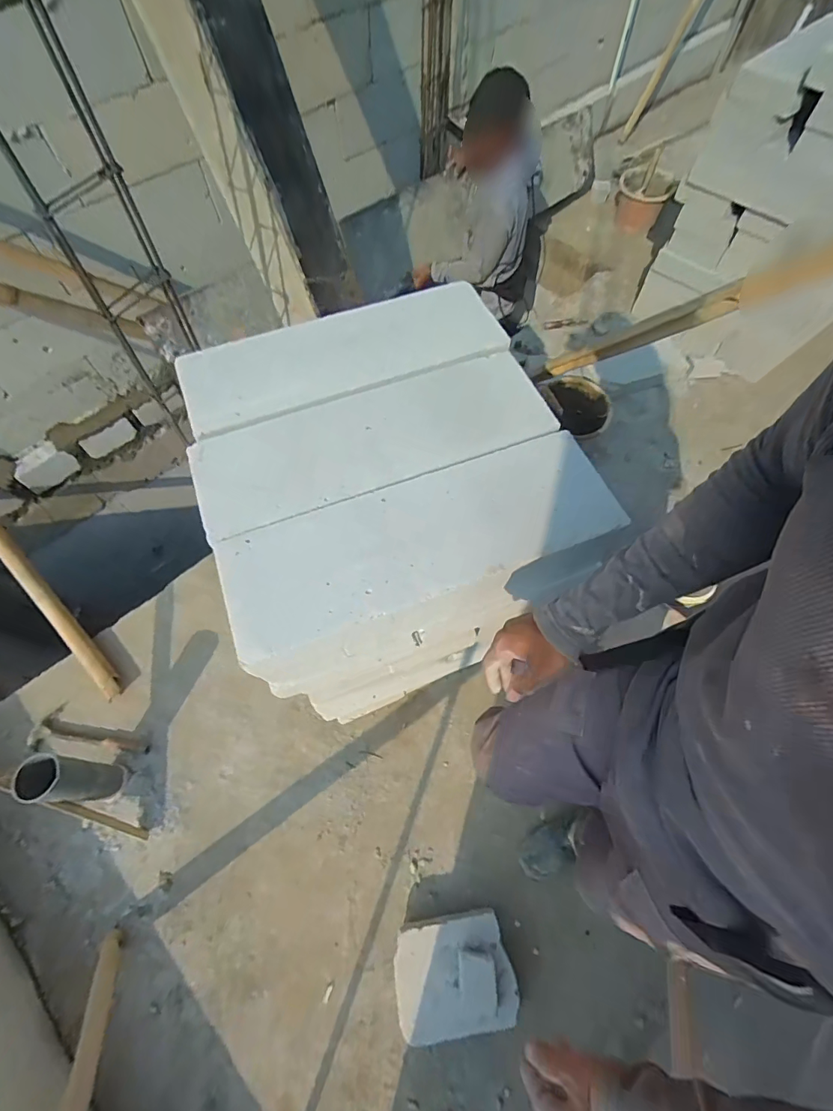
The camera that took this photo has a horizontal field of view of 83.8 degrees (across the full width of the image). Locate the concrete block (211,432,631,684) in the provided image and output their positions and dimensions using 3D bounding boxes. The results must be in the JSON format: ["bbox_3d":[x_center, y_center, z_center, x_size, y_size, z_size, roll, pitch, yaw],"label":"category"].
[{"bbox_3d":[0.013,0.019,0.787,0.585,0.217,0.220,-17,64,-8],"label":"concrete block"}]

